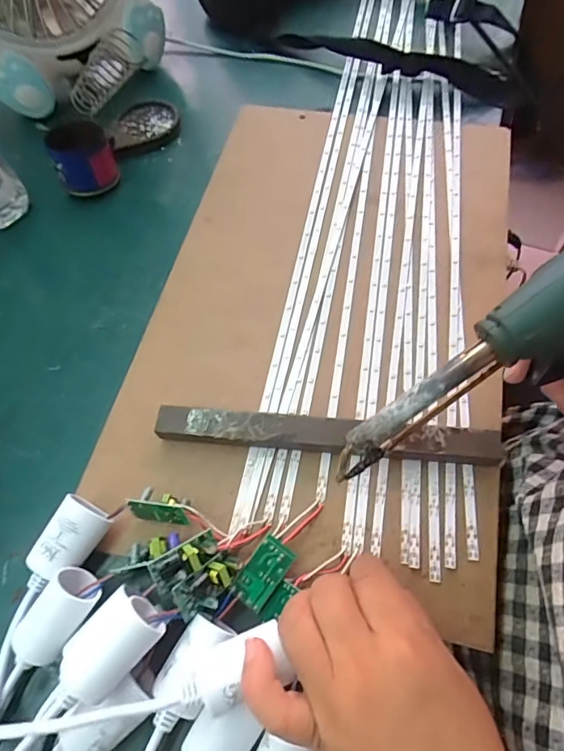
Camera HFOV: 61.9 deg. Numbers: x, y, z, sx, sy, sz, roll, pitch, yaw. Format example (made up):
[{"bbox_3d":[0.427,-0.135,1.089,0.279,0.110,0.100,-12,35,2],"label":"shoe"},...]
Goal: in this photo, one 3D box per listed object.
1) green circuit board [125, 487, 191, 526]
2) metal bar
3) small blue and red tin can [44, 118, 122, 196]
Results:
[{"bbox_3d":[-0.074,0.081,0.288,0.036,0.022,0.019,5,38,9],"label":"green circuit board"},{"bbox_3d":[0.028,0.040,0.306,0.216,0.019,0.023,4,62,5],"label":"metal bar"},{"bbox_3d":[-0.178,-0.194,0.426,0.053,0.055,0.046,-26,63,-10],"label":"small blue and red tin can"}]

